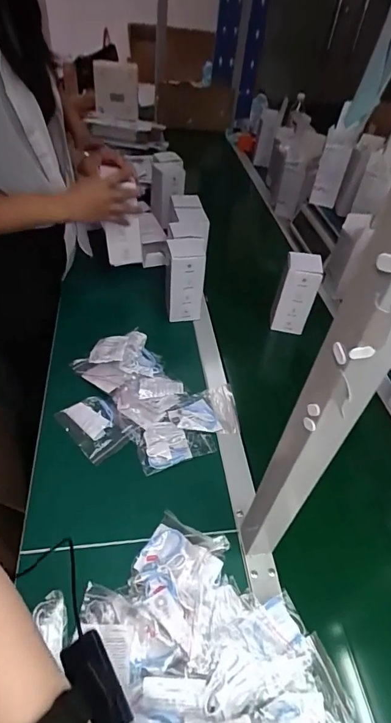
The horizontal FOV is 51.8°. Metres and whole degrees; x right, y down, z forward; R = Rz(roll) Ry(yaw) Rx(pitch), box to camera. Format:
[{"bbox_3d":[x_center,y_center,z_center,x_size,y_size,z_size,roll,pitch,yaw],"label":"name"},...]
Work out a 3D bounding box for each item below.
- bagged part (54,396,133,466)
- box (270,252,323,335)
[{"bbox_3d":[-0.168,0.106,0.686,0.088,0.024,0.120,-29,54,-31],"label":"bagged part"},{"bbox_3d":[0.219,-0.146,0.882,0.082,0.167,0.086,17,45,11],"label":"box"}]

